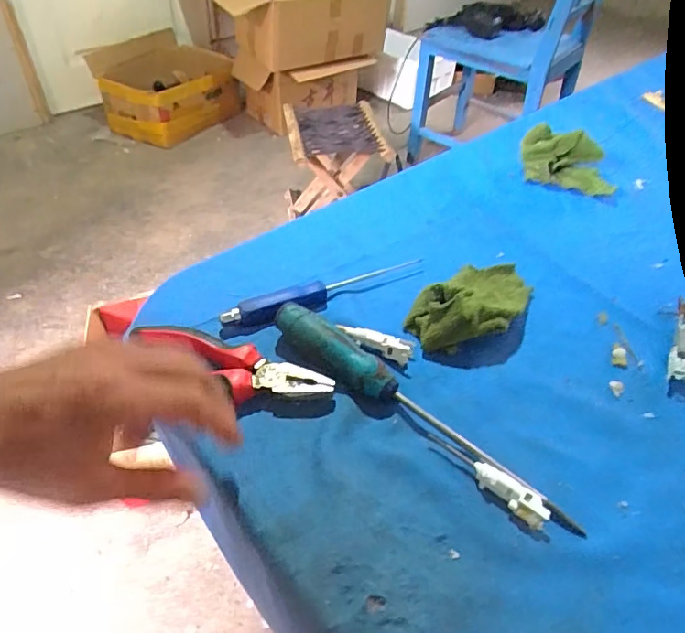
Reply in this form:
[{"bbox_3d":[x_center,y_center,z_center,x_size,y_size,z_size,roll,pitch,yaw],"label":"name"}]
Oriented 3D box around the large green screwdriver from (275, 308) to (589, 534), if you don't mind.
[{"bbox_3d":[0.048,0.061,0.364,0.246,0.031,0.026,31,50,25],"label":"large green screwdriver"}]

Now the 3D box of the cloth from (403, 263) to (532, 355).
[{"bbox_3d":[0.116,-0.018,0.445,0.070,0.039,0.134,34,51,27],"label":"cloth"}]

